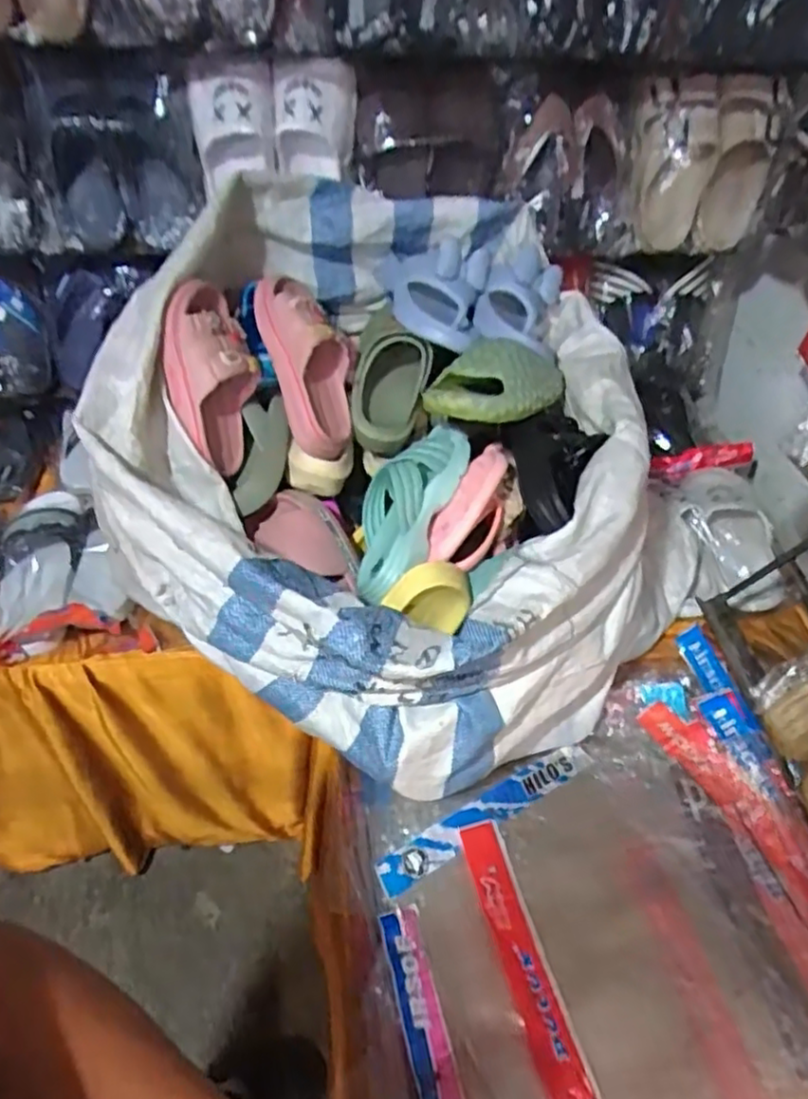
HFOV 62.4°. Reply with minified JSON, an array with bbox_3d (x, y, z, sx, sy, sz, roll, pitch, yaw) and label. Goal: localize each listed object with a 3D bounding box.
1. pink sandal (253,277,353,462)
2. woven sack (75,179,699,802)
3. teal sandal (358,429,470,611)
[{"bbox_3d":[-0.117,-0.227,0.834,0.097,0.218,0.083,-27,26,-25],"label":"pink sandal"},{"bbox_3d":[0.005,-0.110,0.808,0.649,0.365,0.595,30,53,23],"label":"woven sack"},{"bbox_3d":[0.002,-0.042,0.788,0.106,0.090,0.231,18,71,5],"label":"teal sandal"}]

